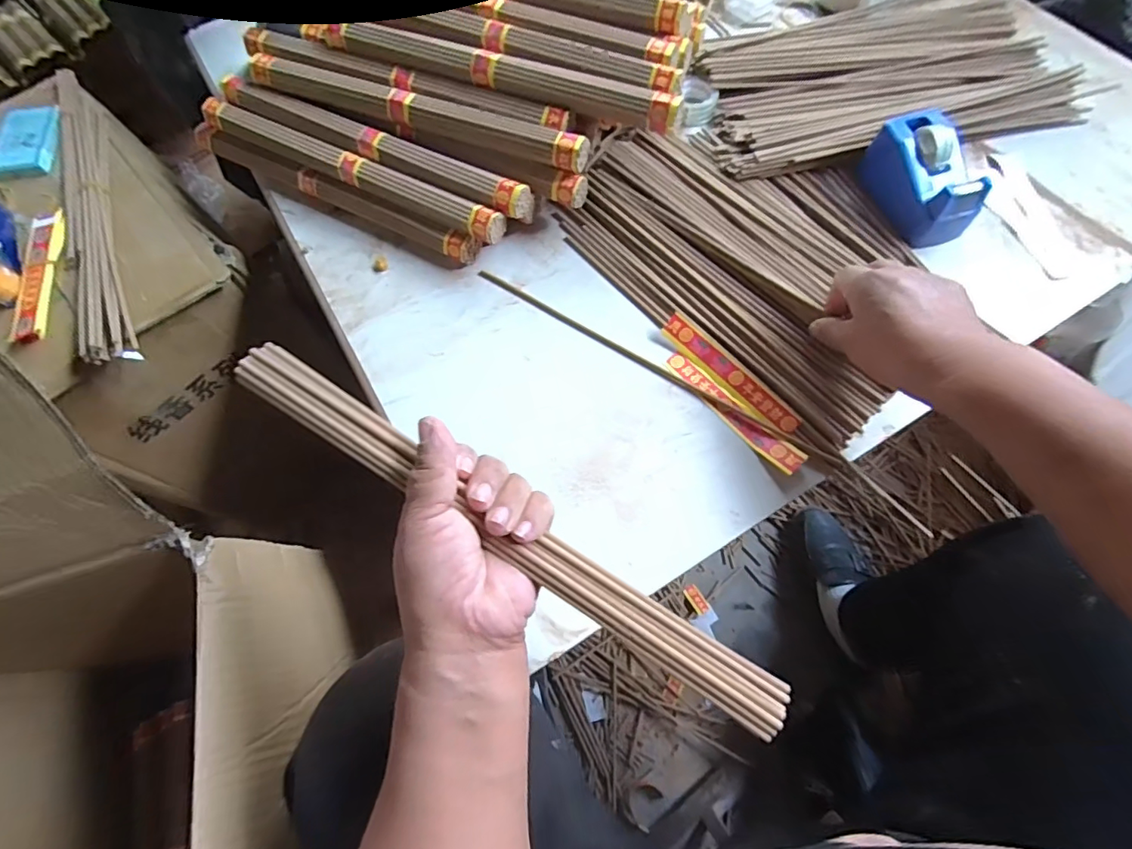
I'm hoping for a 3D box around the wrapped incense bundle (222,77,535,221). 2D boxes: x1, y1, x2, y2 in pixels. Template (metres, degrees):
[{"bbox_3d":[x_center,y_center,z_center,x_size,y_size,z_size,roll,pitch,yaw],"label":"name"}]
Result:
[{"bbox_3d":[-0.172,-0.241,0.461,0.310,0.024,0.029,25,70,13],"label":"wrapped incense bundle"}]

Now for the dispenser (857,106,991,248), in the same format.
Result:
[{"bbox_3d":[0.297,-0.205,0.440,0.058,0.050,0.105,-12,67,-2],"label":"dispenser"}]

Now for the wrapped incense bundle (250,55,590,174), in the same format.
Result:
[{"bbox_3d":[-0.131,-0.268,0.453,0.318,0.022,0.023,21,70,11],"label":"wrapped incense bundle"}]

